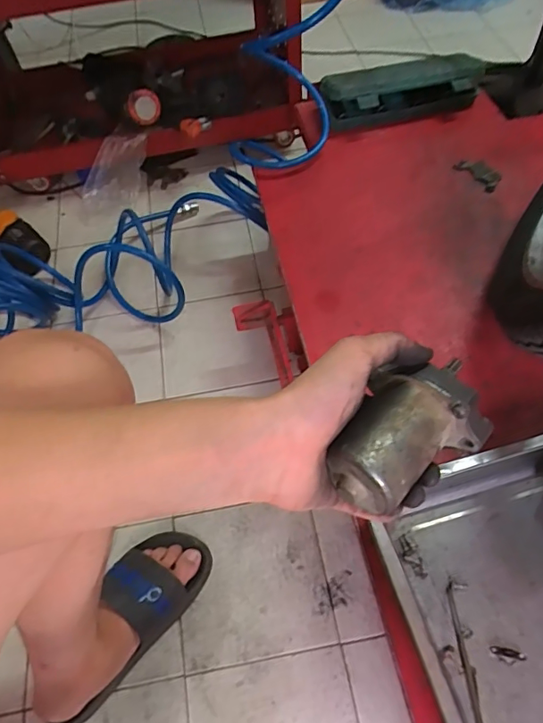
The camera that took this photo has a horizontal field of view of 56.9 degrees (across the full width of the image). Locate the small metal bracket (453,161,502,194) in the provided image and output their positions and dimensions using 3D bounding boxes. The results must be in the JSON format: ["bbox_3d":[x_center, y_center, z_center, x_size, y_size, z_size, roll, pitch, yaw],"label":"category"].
[{"bbox_3d":[0.348,-0.312,0.835,0.047,0.013,0.080,-31,61,-15],"label":"small metal bracket"}]

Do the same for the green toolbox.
[{"bbox_3d":[0.238,-0.486,0.909,0.289,0.072,0.099,-8,57,-1],"label":"green toolbox"}]

